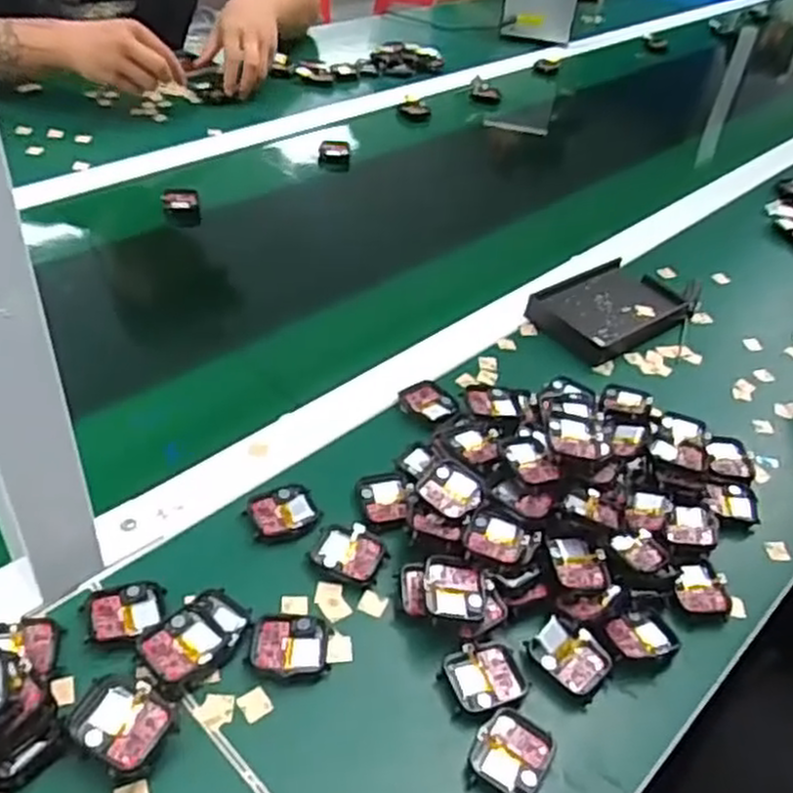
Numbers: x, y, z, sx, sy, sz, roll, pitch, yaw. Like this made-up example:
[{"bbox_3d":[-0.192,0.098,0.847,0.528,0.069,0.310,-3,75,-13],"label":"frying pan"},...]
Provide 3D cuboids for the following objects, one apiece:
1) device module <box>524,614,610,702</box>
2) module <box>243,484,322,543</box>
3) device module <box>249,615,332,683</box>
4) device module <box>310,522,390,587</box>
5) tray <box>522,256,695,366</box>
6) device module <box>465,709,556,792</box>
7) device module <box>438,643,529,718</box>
[{"bbox_3d":[0.102,0.154,0.461,0.045,0.011,0.036,36,48,29],"label":"device module"},{"bbox_3d":[-0.076,0.076,0.519,0.044,0.004,0.044,-13,45,-22],"label":"module"},{"bbox_3d":[-0.061,0.144,0.449,0.043,0.011,0.036,3,41,-5],"label":"device module"},{"bbox_3d":[-0.029,0.099,0.501,0.043,0.009,0.037,18,42,11],"label":"device module"},{"bbox_3d":[0.204,-0.086,0.743,0.154,0.019,0.094,-24,50,-31],"label":"tray"},{"bbox_3d":[0.061,0.192,0.414,0.039,0.012,0.046,25,44,19],"label":"device module"},{"bbox_3d":[0.051,0.161,0.445,0.047,0.010,0.040,-11,44,-20],"label":"device module"}]

